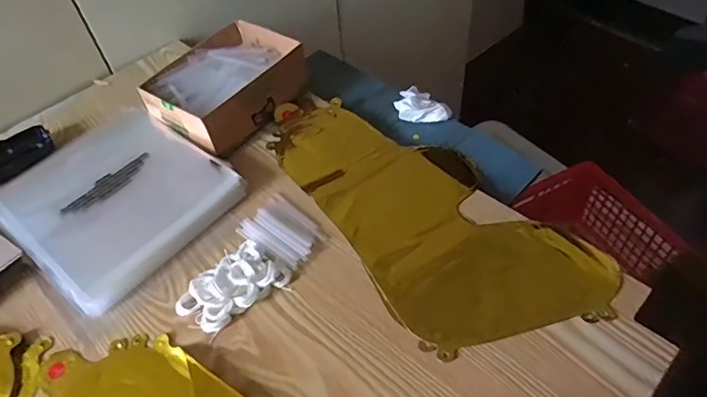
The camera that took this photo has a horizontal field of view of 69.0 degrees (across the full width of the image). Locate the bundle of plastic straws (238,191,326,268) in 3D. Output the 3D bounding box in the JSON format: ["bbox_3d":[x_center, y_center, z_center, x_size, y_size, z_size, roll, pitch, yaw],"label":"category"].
[{"bbox_3d":[-0.077,0.034,0.561,0.089,0.013,0.064,34,61,29],"label":"bundle of plastic straws"}]

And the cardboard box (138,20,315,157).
[{"bbox_3d":[-0.169,-0.151,0.683,0.153,0.063,0.192,30,59,26],"label":"cardboard box"}]

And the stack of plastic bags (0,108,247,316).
[{"bbox_3d":[-0.279,-0.002,0.602,0.231,0.024,0.207,32,60,27],"label":"stack of plastic bags"}]

